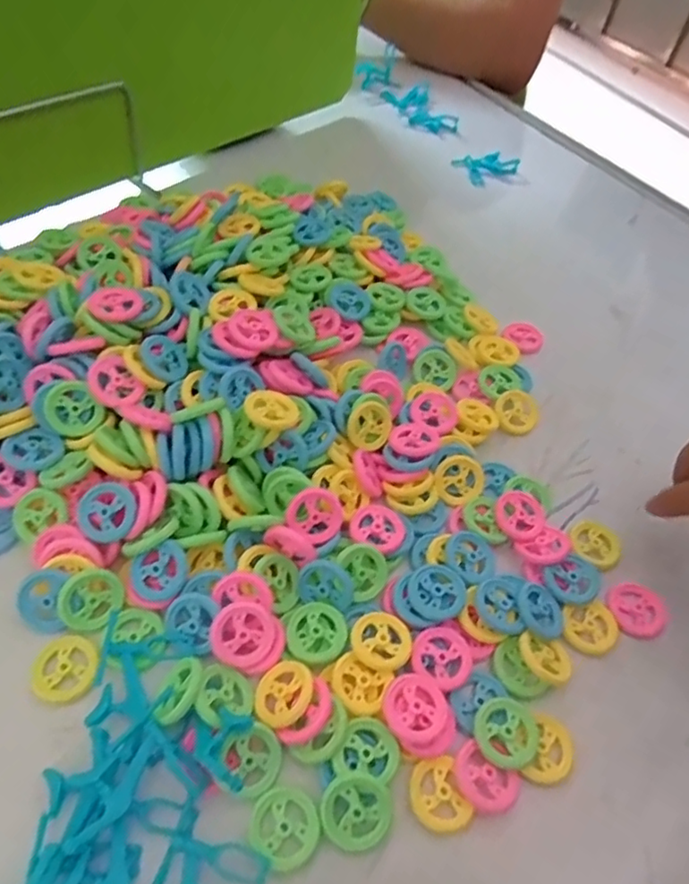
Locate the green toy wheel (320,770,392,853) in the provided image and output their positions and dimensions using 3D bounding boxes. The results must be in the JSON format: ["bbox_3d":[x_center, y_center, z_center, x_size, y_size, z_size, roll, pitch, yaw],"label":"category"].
[{"bbox_3d":[0.005,0.153,0.249,0.028,0.004,0.028,-3,71,8],"label":"green toy wheel"}]

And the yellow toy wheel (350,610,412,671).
[{"bbox_3d":[0.018,0.095,0.292,0.029,0.005,0.029,3,54,-4],"label":"yellow toy wheel"}]

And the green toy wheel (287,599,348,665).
[{"bbox_3d":[-0.013,0.093,0.293,0.029,0.005,0.028,3,54,-4],"label":"green toy wheel"}]

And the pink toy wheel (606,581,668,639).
[{"bbox_3d":[0.158,0.090,0.323,0.025,0.011,0.031,-15,57,-16],"label":"pink toy wheel"}]

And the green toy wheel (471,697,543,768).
[{"bbox_3d":[0.074,0.134,0.275,0.030,0.007,0.029,3,54,-4],"label":"green toy wheel"}]

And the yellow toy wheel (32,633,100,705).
[{"bbox_3d":[-0.128,0.105,0.277,0.028,0.004,0.029,42,57,3],"label":"yellow toy wheel"}]

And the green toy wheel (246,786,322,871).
[{"bbox_3d":[-0.024,0.158,0.247,0.029,0.004,0.027,3,54,-4],"label":"green toy wheel"}]

